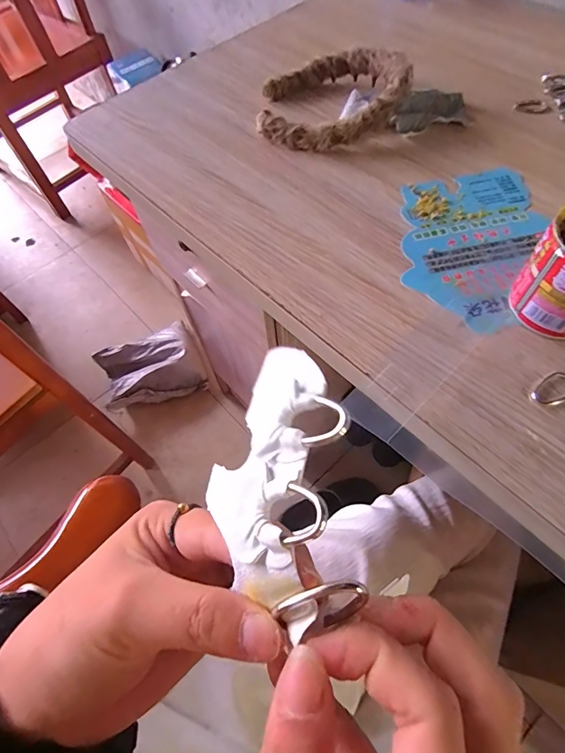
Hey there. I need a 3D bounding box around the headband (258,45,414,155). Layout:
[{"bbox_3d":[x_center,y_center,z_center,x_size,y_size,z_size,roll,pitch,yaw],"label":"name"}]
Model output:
[{"bbox_3d":[0.055,-0.303,0.436,0.156,0.043,0.152,5,61,6],"label":"headband"}]

